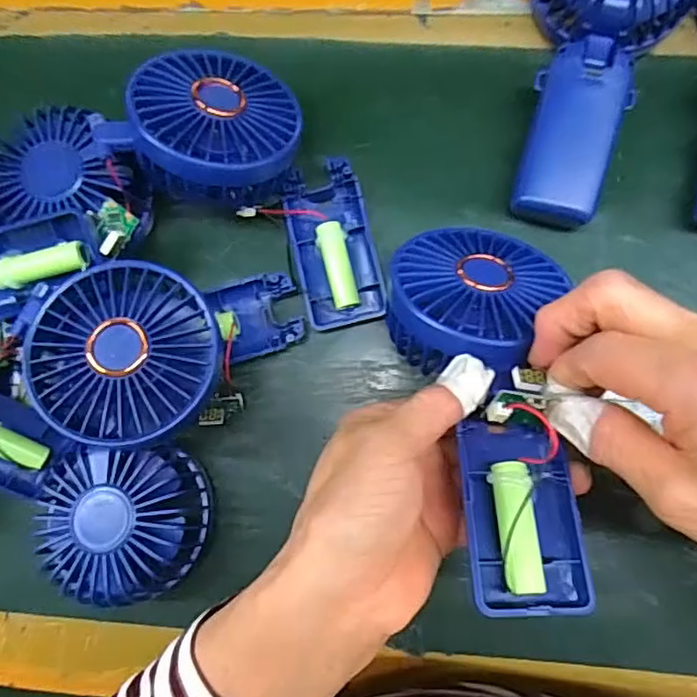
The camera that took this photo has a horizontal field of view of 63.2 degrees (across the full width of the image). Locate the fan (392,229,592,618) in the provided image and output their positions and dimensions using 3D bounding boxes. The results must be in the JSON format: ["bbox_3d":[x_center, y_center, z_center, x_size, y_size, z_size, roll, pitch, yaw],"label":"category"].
[{"bbox_3d":[0.065,0.014,0.240,0.079,0.039,0.176,-7,65,4],"label":"fan"}]

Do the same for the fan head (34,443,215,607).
[{"bbox_3d":[-0.115,0.087,0.298,0.083,0.050,0.078,1,84,5],"label":"fan head"}]

